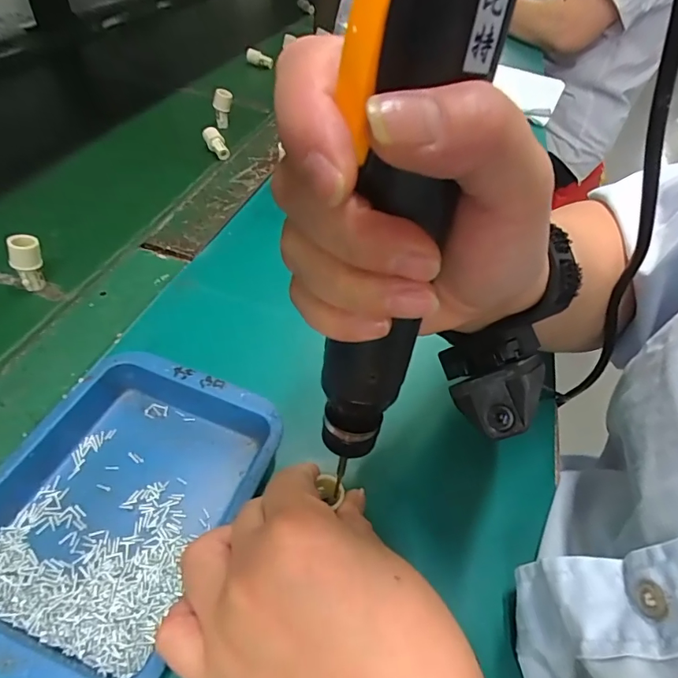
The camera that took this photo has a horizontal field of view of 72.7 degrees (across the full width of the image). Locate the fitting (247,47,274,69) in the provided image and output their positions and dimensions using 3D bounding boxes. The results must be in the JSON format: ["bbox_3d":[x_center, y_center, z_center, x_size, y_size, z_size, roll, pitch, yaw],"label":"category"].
[{"bbox_3d":[-0.129,-0.456,0.748,0.043,0.021,0.013,8,41,-32],"label":"fitting"}]

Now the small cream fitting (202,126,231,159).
[{"bbox_3d":[-0.140,-0.223,0.522,0.015,0.018,0.040,-37,91,-31],"label":"small cream fitting"}]

